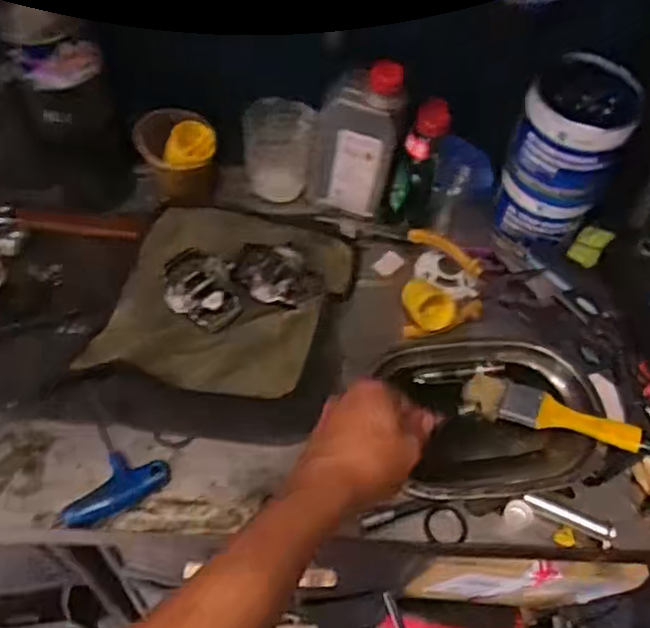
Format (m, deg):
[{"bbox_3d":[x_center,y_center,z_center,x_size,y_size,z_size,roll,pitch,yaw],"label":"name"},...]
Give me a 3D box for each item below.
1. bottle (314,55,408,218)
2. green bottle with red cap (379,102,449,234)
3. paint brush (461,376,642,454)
[{"bbox_3d":[0.030,-0.164,0.697,0.075,0.185,0.046,17,57,6],"label":"bottle"},{"bbox_3d":[0.089,-0.140,0.693,0.049,0.157,0.034,19,57,7],"label":"green bottle with red cap"},{"bbox_3d":[0.199,0.088,0.613,0.152,0.015,0.035,16,55,22],"label":"paint brush"}]

